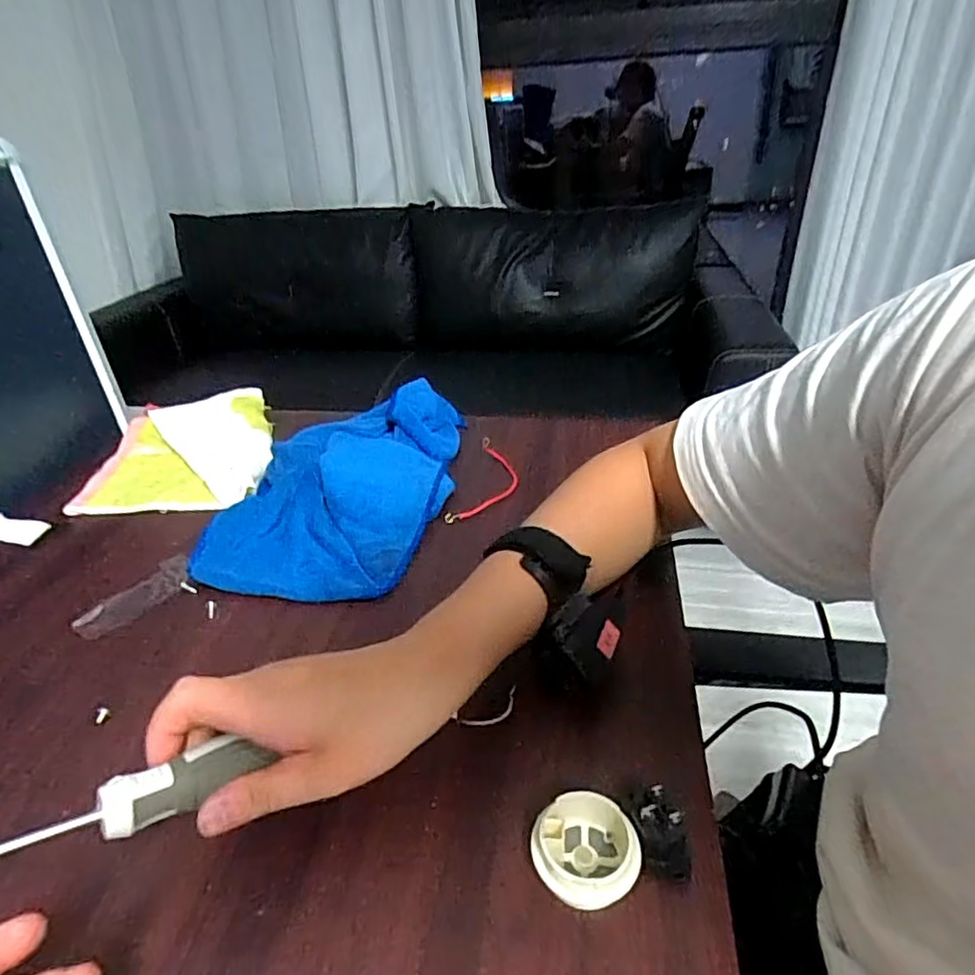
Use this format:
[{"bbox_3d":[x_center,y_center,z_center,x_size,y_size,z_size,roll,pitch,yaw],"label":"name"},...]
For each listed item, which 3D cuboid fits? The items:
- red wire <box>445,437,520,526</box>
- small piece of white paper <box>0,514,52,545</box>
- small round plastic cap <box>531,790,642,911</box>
[{"bbox_3d":[0.001,-0.002,0.553,0.045,0.014,0.111,20,41,4],"label":"red wire"},{"bbox_3d":[-0.404,0.036,0.525,0.048,0.005,0.025,14,52,-6],"label":"small piece of white paper"},{"bbox_3d":[0.045,0.164,0.278,0.044,0.022,0.048,-3,30,2],"label":"small round plastic cap"}]

